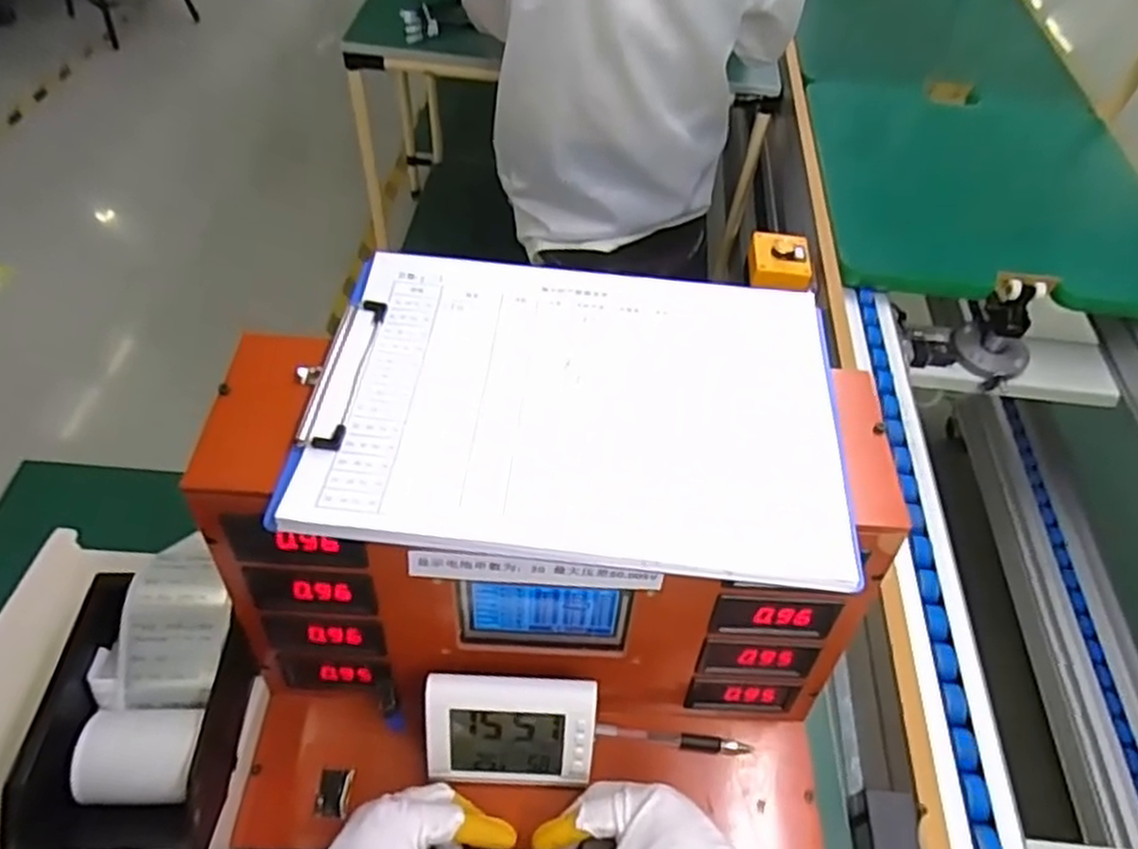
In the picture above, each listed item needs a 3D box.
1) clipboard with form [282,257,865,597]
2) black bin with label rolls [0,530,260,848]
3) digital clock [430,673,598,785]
[{"bbox_3d":[0.006,-0.015,0.442,0.301,0.015,0.211,6,52,0],"label":"clipboard with form"},{"bbox_3d":[-0.272,0.180,0.496,0.102,0.075,0.194,1,52,-4],"label":"black bin with label rolls"},{"bbox_3d":[-0.040,0.208,0.509,0.110,0.091,0.026,3,24,0],"label":"digital clock"}]

